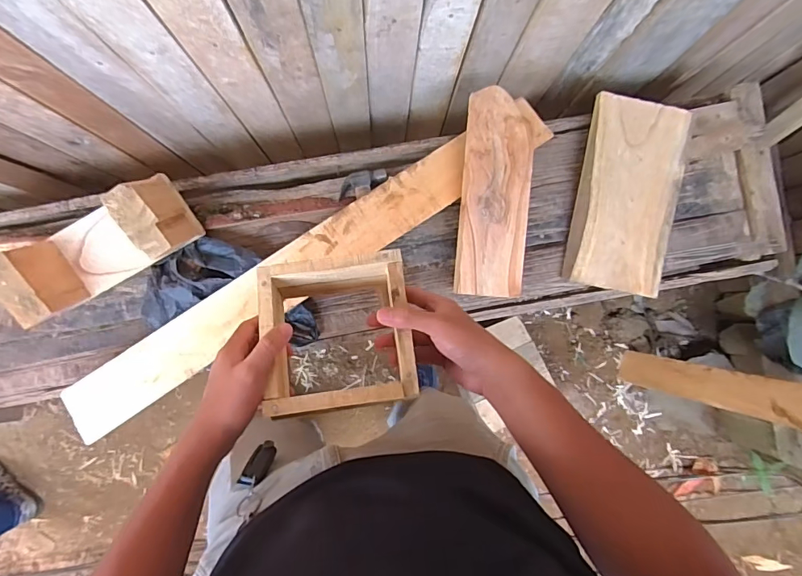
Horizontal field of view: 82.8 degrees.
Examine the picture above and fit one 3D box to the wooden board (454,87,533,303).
[{"bbox_3d":[0.167,-0.164,0.794,0.120,0.035,0.347,4,87,1],"label":"wooden board"}]

